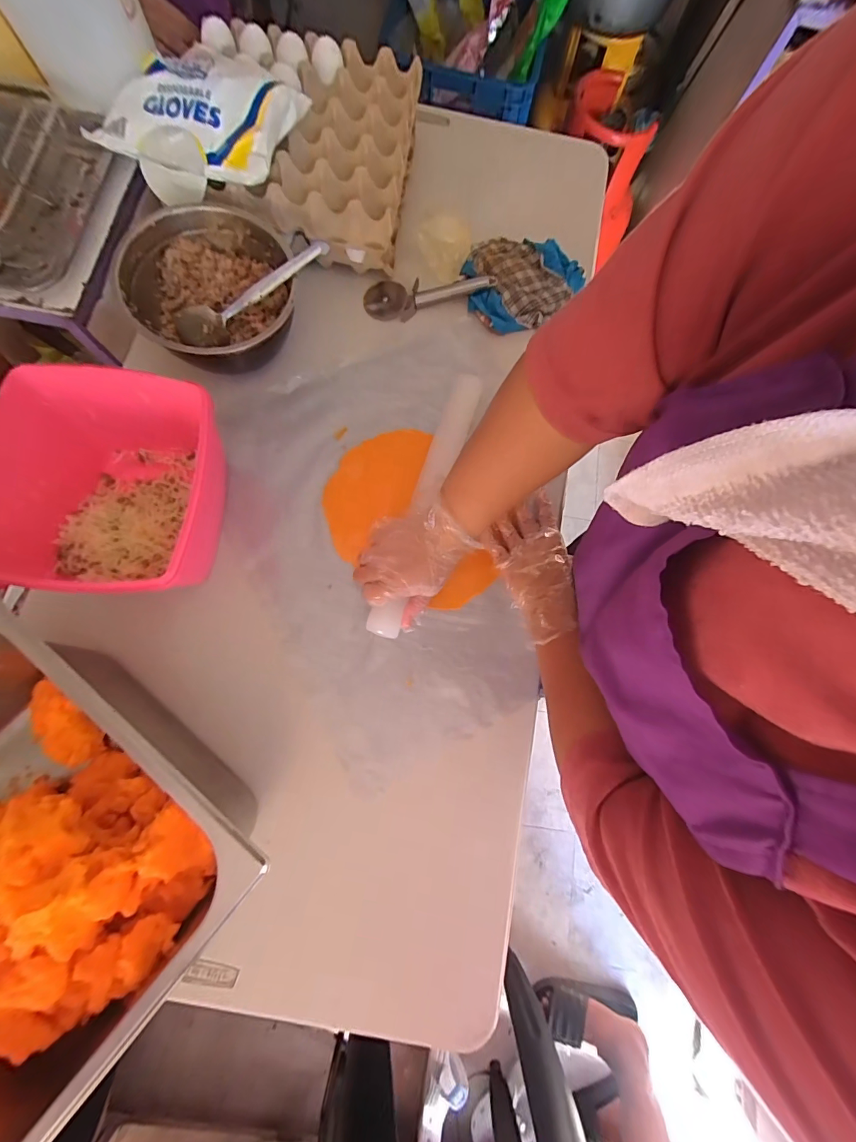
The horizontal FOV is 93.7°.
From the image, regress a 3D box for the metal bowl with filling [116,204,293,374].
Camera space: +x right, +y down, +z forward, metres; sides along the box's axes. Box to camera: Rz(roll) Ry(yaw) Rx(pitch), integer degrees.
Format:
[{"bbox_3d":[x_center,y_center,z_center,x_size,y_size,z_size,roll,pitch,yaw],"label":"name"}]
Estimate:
[{"bbox_3d":[-0.248,-0.326,0.493,0.184,0.102,0.180,1,78,-4],"label":"metal bowl with filling"}]

